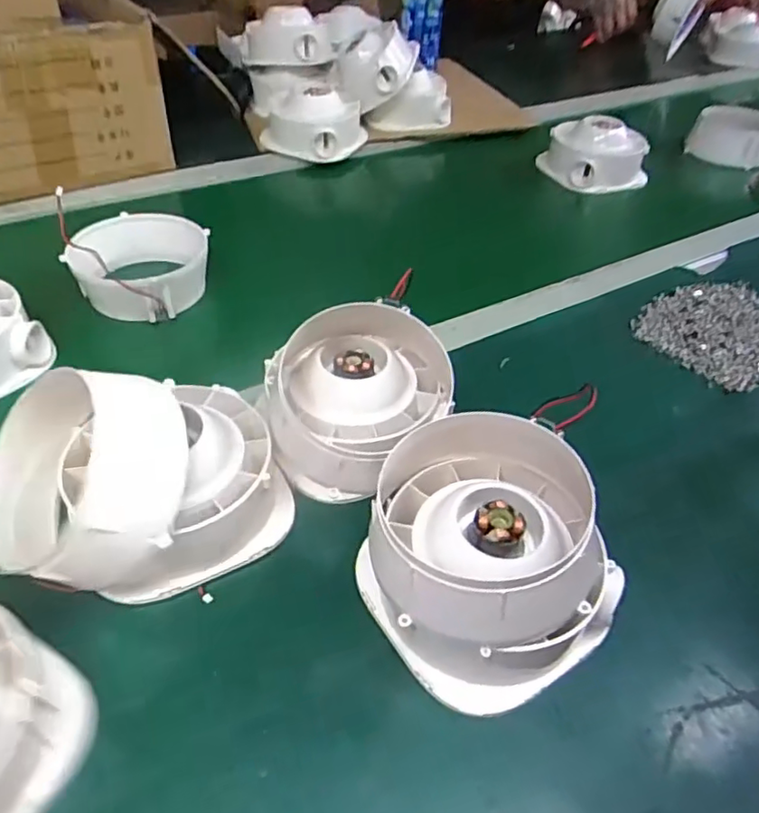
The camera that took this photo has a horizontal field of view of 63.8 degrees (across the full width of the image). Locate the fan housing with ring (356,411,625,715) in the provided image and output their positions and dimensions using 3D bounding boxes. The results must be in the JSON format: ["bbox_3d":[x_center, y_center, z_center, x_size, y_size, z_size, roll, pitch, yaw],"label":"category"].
[{"bbox_3d":[0.063,0.080,0.356,0.141,0.092,0.139,-26,51,-27],"label":"fan housing with ring"}]

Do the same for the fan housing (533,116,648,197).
[{"bbox_3d":[0.309,-0.360,0.864,0.125,0.066,0.117,-8,45,-11],"label":"fan housing"}]

